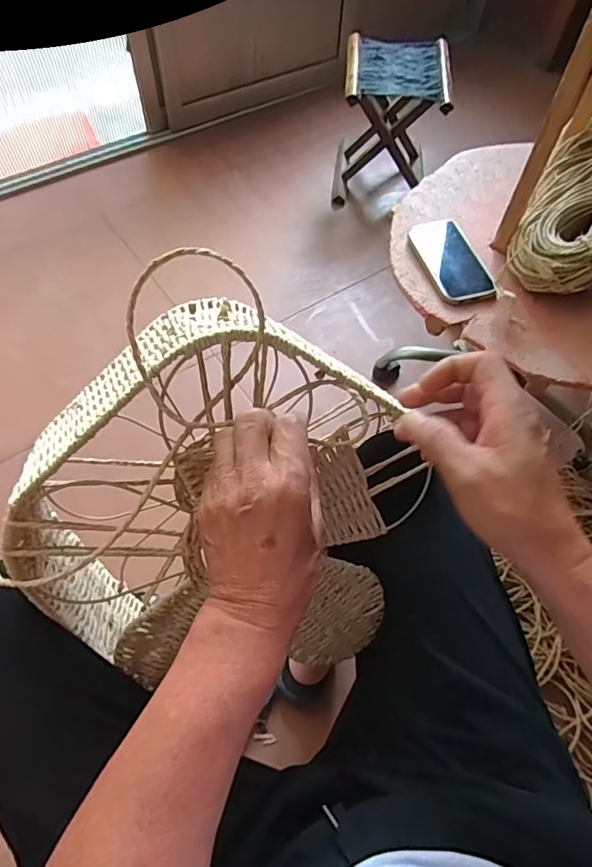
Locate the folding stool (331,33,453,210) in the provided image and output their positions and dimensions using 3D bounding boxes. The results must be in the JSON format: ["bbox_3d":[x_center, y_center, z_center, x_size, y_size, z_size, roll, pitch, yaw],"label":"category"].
[{"bbox_3d":[0.250,-0.836,1.376,0.259,0.316,0.277,5,59,1],"label":"folding stool"}]

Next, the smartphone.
[{"bbox_3d":[0.232,-0.264,0.752,0.086,0.010,0.171,-9,60,-8],"label":"smartphone"}]

